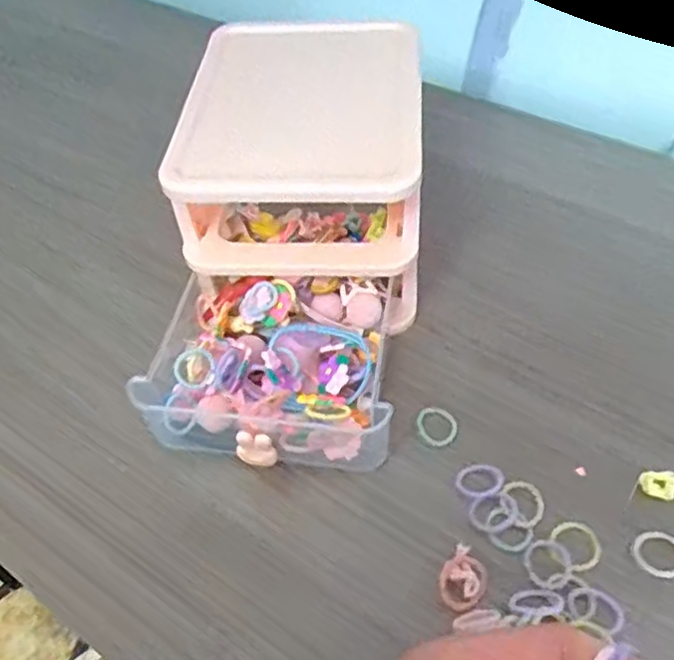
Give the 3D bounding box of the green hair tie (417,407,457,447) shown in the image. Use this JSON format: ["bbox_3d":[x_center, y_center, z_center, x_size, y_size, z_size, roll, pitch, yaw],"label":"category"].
[{"bbox_3d":[0.052,0.049,0.346,0.018,0.004,0.023,-22,53,-12],"label":"green hair tie"}]

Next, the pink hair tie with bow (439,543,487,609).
[{"bbox_3d":[0.056,0.109,0.294,0.018,0.008,0.026,30,60,25],"label":"pink hair tie with bow"}]

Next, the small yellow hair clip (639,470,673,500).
[{"bbox_3d":[0.153,0.074,0.318,0.017,0.005,0.014,-3,51,3],"label":"small yellow hair clip"}]

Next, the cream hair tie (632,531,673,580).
[{"bbox_3d":[0.145,0.100,0.298,0.021,0.004,0.022,-2,51,3],"label":"cream hair tie"}]

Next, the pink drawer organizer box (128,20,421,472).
[{"bbox_3d":[-0.022,-0.057,0.373,0.133,0.105,0.253,3,52,8],"label":"pink drawer organizer box"}]

